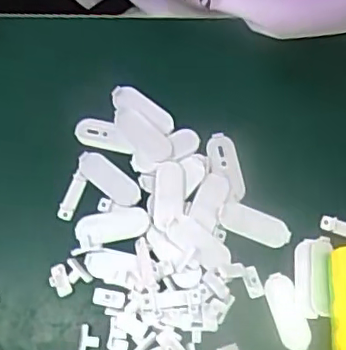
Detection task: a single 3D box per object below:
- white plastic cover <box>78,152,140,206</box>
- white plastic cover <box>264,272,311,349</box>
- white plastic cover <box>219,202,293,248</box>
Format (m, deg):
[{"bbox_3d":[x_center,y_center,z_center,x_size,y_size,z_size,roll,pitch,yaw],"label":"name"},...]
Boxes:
[{"bbox_3d":[-0.044,0.003,0.399,0.049,0.004,0.019,38,77,10],"label":"white plastic cover"},{"bbox_3d":[0.073,0.088,0.379,0.018,0.004,0.049,-17,75,-5],"label":"white plastic cover"},{"bbox_3d":[0.055,0.033,0.392,0.048,0.004,0.019,23,75,6],"label":"white plastic cover"}]

